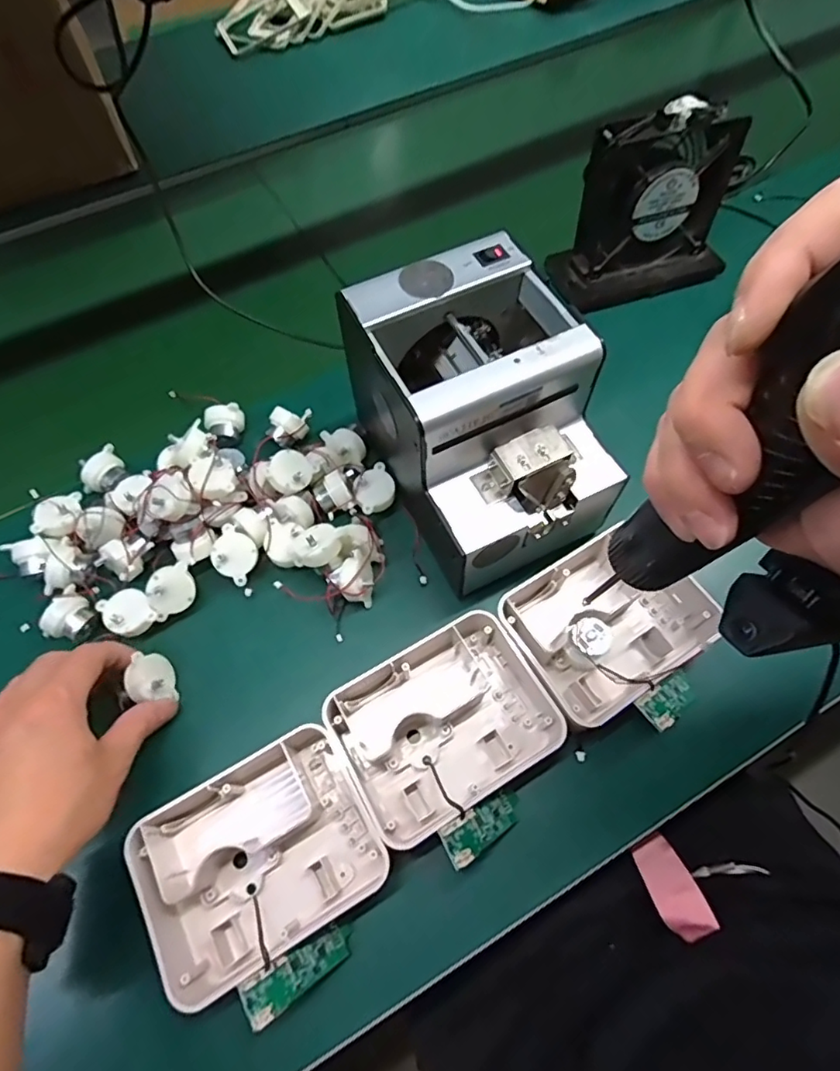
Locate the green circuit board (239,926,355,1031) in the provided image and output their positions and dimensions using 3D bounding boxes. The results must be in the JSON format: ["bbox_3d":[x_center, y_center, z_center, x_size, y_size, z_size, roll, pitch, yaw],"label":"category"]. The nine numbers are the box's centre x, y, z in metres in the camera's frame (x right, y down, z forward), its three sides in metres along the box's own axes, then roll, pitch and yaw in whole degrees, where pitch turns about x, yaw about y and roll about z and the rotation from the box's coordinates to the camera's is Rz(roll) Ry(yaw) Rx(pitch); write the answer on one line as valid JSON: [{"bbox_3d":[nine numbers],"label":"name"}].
[{"bbox_3d":[-0.064,0.234,0.300,0.063,0.008,0.021,-4,51,-46],"label":"green circuit board"}]

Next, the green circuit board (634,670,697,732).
[{"bbox_3d":[0.161,0.104,0.357,0.060,0.010,0.023,-15,56,-42],"label":"green circuit board"}]

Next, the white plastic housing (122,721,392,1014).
[{"bbox_3d":[-0.092,0.185,0.325,0.128,0.039,0.100,-28,64,-12],"label":"white plastic housing"}]

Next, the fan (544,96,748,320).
[{"bbox_3d":[0.211,-0.297,0.503,0.154,0.140,0.076,-14,62,-5],"label":"fan"}]

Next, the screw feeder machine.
[{"bbox_3d":[0.046,-0.079,0.383,0.125,0.131,0.177,-25,63,-11],"label":"screw feeder machine"}]

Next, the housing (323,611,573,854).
[{"bbox_3d":[0.015,0.120,0.356,0.128,0.039,0.098,-29,64,-13],"label":"housing"}]

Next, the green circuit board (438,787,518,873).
[{"bbox_3d":[0.040,0.169,0.331,0.071,0.011,0.022,-4,50,-49],"label":"green circuit board"}]

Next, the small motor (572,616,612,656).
[{"bbox_3d":[0.113,0.070,0.372,0.025,0.025,0.022,40,70,21],"label":"small motor"}]

